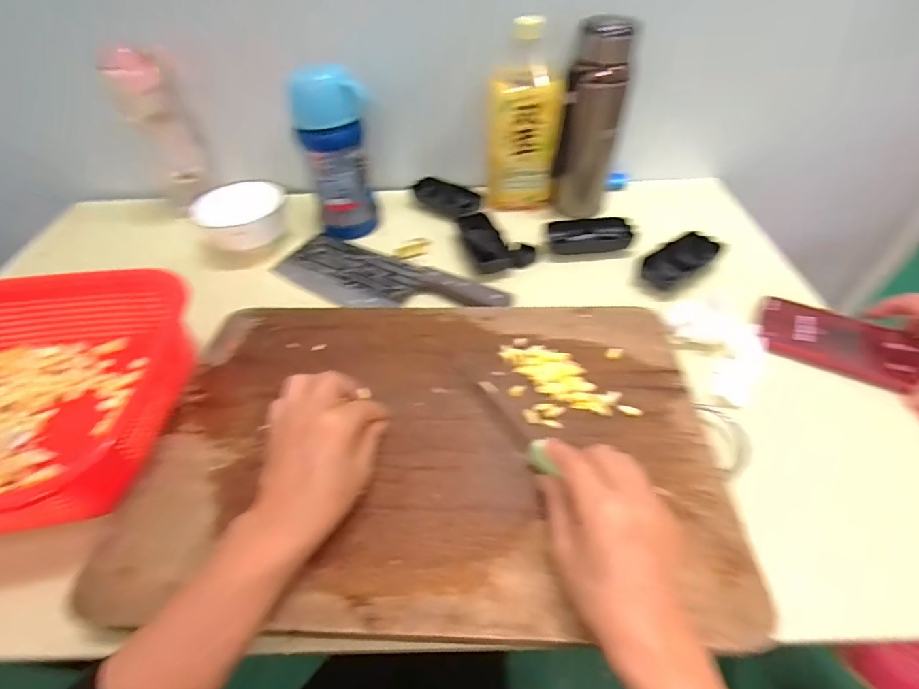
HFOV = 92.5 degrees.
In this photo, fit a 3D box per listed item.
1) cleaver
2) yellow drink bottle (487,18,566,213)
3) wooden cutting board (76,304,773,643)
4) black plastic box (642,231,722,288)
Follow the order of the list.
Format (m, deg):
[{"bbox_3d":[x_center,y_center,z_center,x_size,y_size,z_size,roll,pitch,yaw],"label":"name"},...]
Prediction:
[{"bbox_3d":[-0.090,-0.075,0.511,0.278,0.023,0.105,25,54,23],"label":"cleaver"},{"bbox_3d":[0.079,-0.277,0.564,0.086,0.203,0.054,-6,49,-3],"label":"yellow drink bottle"},{"bbox_3d":[-0.025,0.069,0.356,0.433,0.026,0.282,2,45,3],"label":"wooden cutting board"},{"bbox_3d":[0.256,-0.099,0.509,0.102,0.018,0.041,-31,54,-23],"label":"black plastic box"}]

